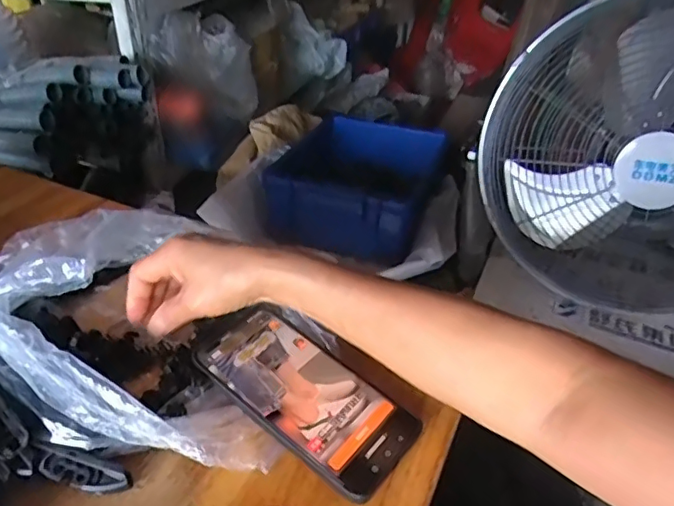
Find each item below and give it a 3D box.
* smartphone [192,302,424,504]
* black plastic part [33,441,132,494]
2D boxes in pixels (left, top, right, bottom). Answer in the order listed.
[{"bbox_3d":[-0.024,0.099,0.411,0.164,0.008,0.080,32,44,25],"label":"smartphone"},{"bbox_3d":[-0.160,0.137,0.358,0.061,0.018,0.019,10,38,10],"label":"black plastic part"}]

